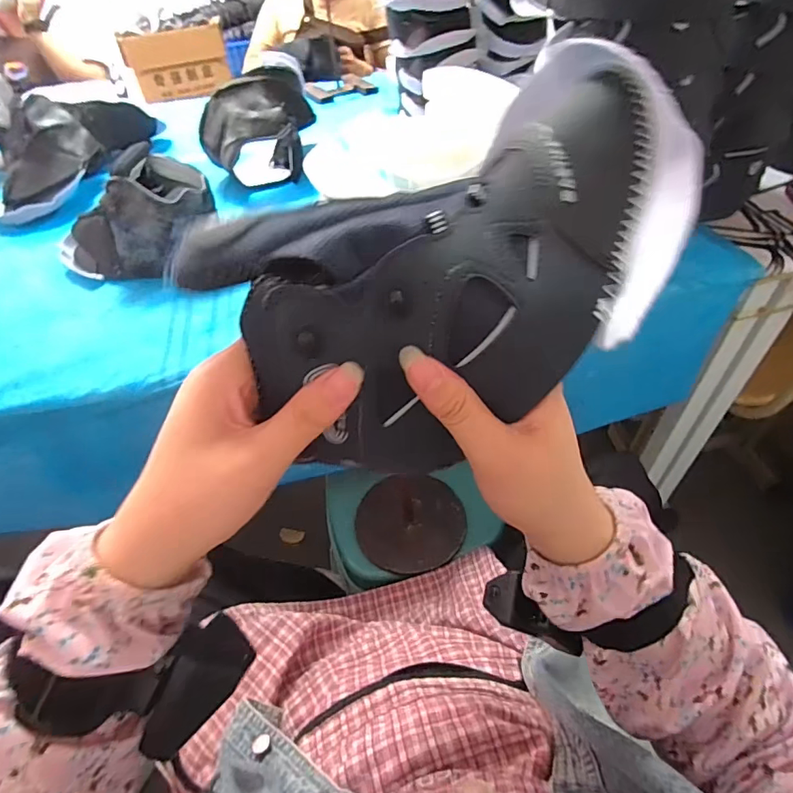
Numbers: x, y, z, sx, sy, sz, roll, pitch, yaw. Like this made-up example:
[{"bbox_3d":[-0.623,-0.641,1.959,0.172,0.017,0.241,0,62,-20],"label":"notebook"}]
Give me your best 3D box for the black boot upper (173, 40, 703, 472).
[{"bbox_3d":[0.027,-0.067,0.232,0.225,0.100,0.154,-34,87,-8],"label":"black boot upper"}]

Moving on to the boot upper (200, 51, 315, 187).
[{"bbox_3d":[-0.262,-0.520,0.914,0.197,0.157,0.213,-9,47,-7],"label":"boot upper"}]

